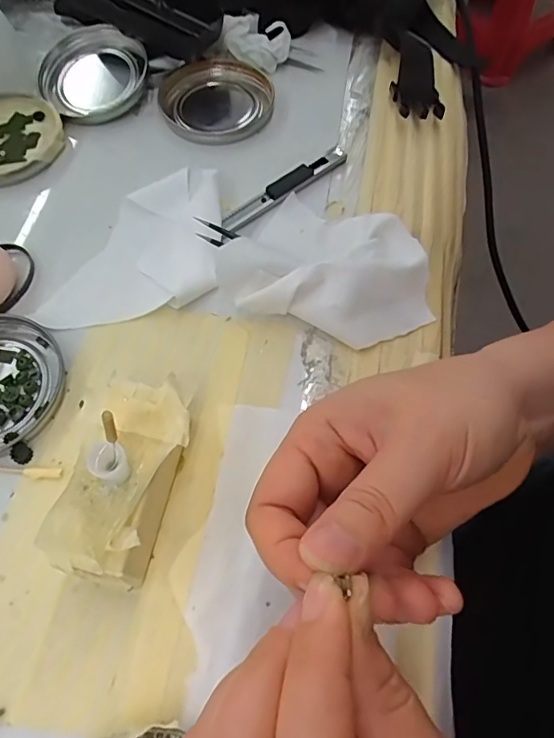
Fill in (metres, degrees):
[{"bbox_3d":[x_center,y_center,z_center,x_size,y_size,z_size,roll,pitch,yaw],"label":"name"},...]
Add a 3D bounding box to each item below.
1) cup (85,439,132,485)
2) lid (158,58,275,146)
[{"bbox_3d":[-0.065,0.037,0.198,0.014,0.020,0.013,0,63,1],"label":"cup"},{"bbox_3d":[-0.042,-0.188,0.350,0.077,0.012,0.078,0,63,1],"label":"lid"}]

